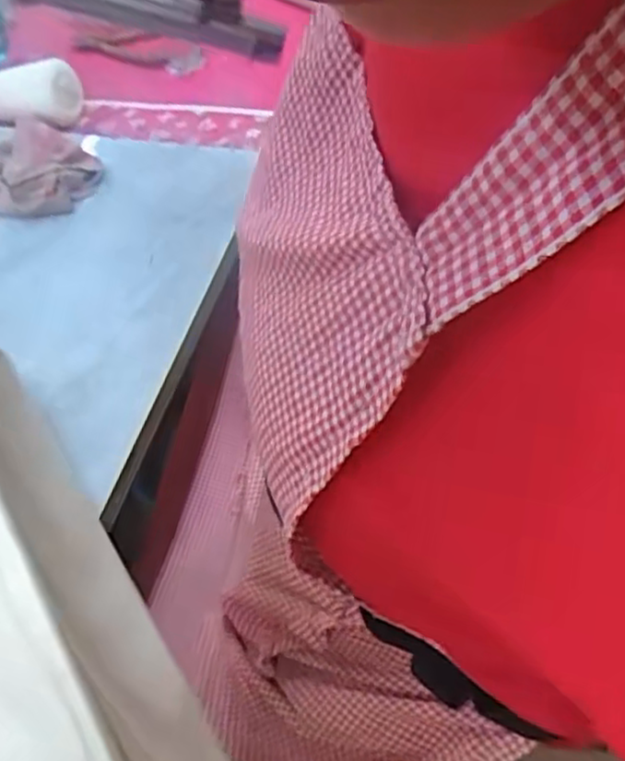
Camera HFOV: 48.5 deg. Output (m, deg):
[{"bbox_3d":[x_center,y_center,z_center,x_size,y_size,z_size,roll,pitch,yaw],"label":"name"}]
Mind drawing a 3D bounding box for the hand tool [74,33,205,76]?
[{"bbox_3d":[-0.215,-0.406,0.862,0.173,0.030,0.044,23,56,20],"label":"hand tool"}]

